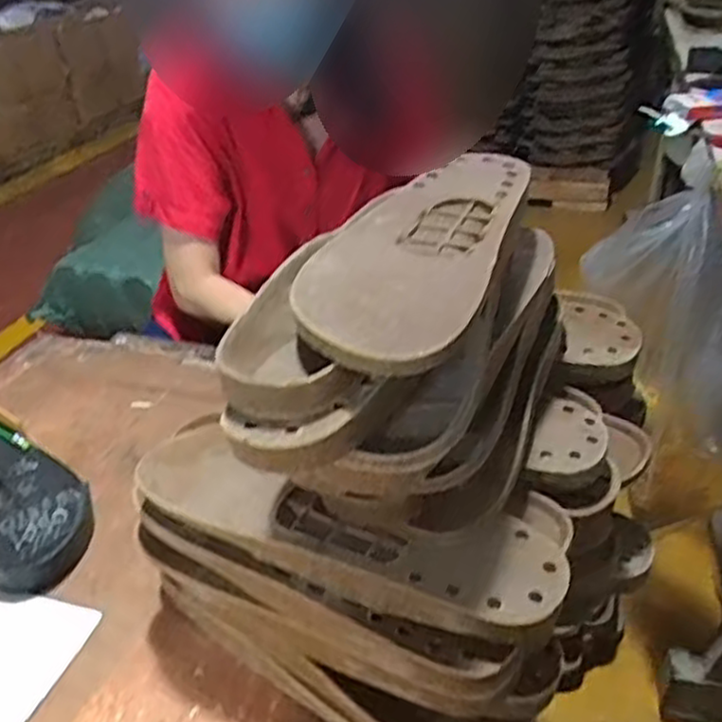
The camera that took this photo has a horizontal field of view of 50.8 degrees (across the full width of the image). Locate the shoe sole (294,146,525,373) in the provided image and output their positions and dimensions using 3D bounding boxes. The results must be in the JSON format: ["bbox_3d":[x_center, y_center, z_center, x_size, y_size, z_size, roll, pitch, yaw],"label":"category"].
[{"bbox_3d":[0.033,-0.066,0.420,0.088,0.015,0.246,6,34,18],"label":"shoe sole"}]

